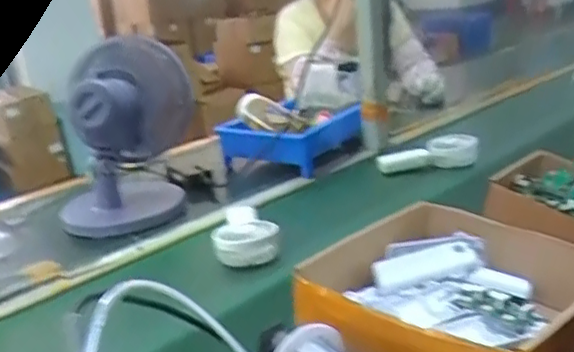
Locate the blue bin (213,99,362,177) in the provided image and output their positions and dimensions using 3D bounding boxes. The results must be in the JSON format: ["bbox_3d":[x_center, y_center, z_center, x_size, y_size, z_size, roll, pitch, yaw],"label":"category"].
[{"bbox_3d":[0.010,-0.086,1.254,0.223,0.088,0.235,6,22,31],"label":"blue bin"}]

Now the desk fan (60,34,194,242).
[{"bbox_3d":[-0.259,-0.066,1.019,0.176,0.280,0.204,1,19,18],"label":"desk fan"}]

